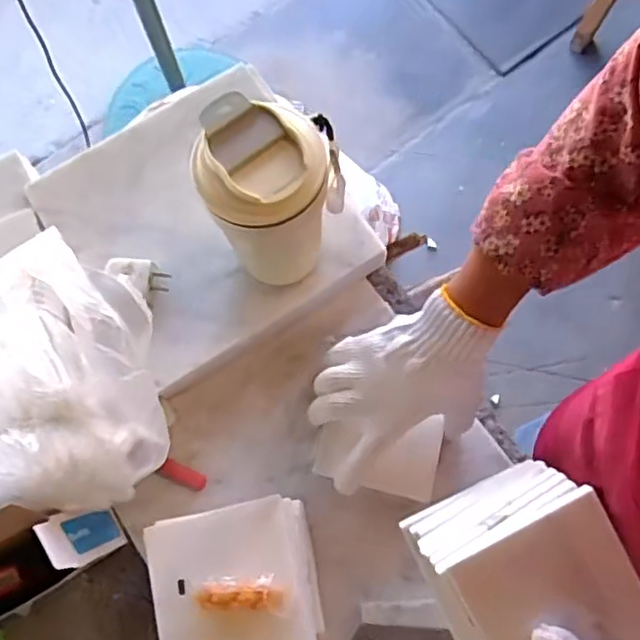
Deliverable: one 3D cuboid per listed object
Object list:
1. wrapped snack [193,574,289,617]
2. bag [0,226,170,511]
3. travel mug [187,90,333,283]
[{"bbox_3d":[-0.053,0.183,0.434,0.061,0.011,0.023,4,76,3],"label":"wrapped snack"},{"bbox_3d":[-0.256,0.050,0.476,0.273,0.083,0.219,-14,75,-2],"label":"bag"},{"bbox_3d":[-0.039,-0.086,0.490,0.081,0.160,0.077,0,75,2],"label":"travel mug"}]

